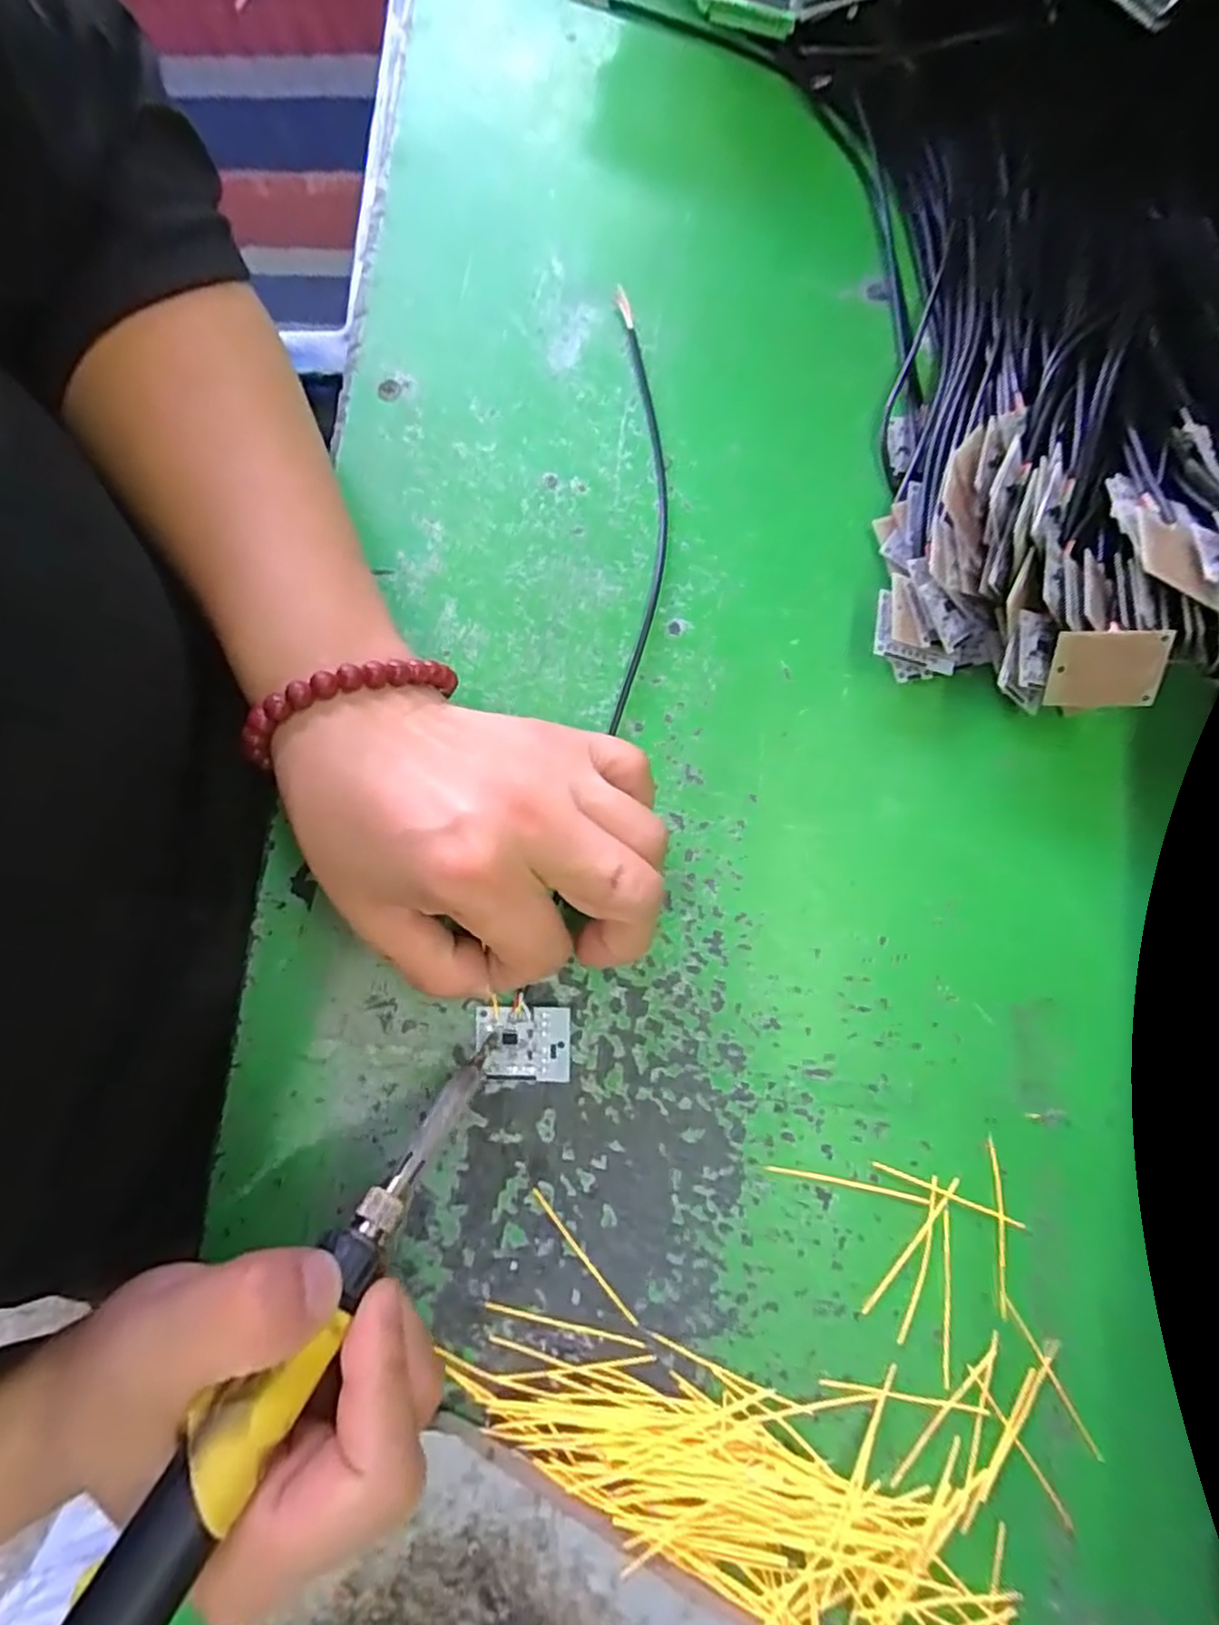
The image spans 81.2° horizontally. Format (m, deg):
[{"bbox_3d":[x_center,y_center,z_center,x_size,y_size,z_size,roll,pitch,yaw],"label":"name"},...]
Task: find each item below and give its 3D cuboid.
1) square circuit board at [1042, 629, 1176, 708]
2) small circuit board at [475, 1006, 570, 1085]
[{"bbox_3d":[0.162,-0.047,0.232,0.033,0.004,0.025,5,123,13],"label":"square circuit board"},{"bbox_3d":[-0.030,0.079,0.242,0.032,0.009,0.025,2,79,1],"label":"small circuit board"}]

